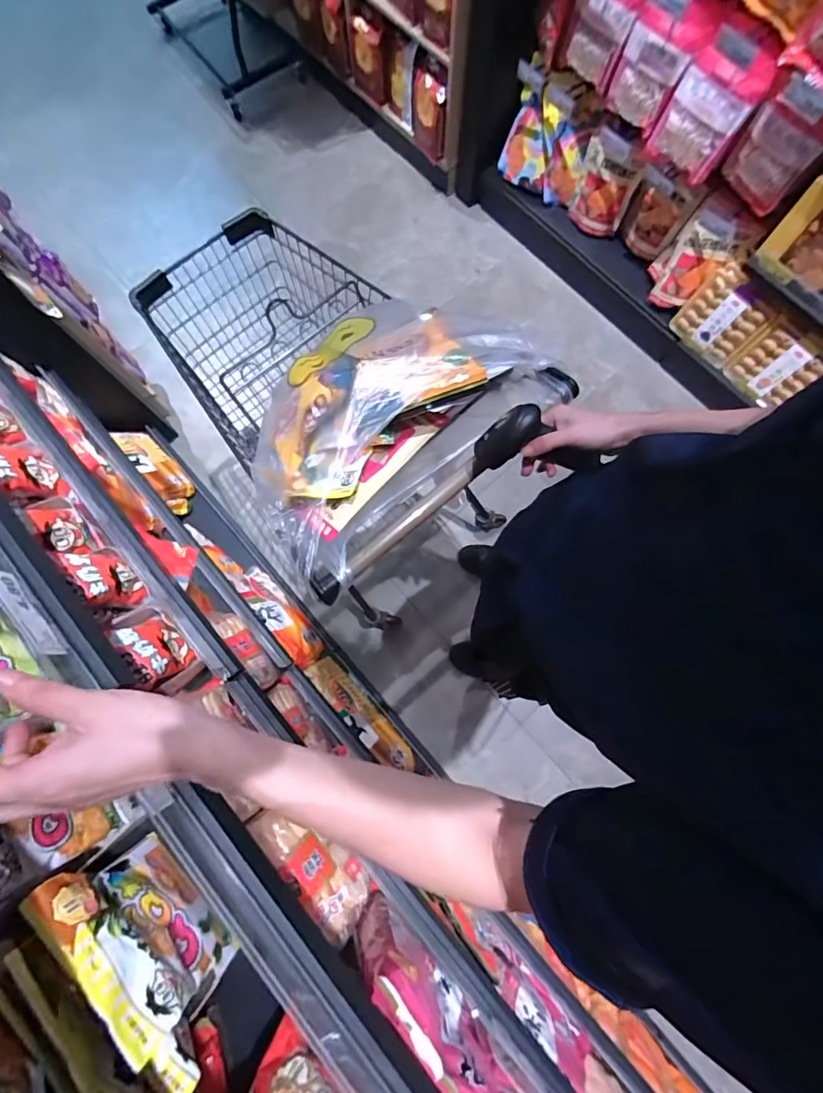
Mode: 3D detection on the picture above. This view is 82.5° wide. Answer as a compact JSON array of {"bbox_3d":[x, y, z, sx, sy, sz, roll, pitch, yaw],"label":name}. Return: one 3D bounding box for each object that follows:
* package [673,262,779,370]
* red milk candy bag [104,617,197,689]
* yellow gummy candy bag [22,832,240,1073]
[{"bbox_3d":[0.975,-0.718,1.460,0.066,0.246,0.225,-41,82,-23],"label":"package"},{"bbox_3d":[-0.325,0.128,0.590,0.040,0.099,0.092,-41,81,-9],"label":"red milk candy bag"},{"bbox_3d":[-0.172,0.244,0.301,0.114,0.104,0.018,40,79,8],"label":"yellow gummy candy bag"}]

